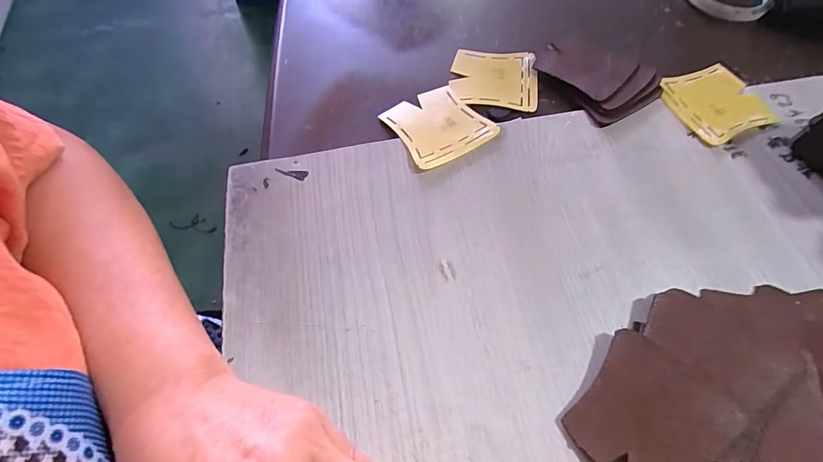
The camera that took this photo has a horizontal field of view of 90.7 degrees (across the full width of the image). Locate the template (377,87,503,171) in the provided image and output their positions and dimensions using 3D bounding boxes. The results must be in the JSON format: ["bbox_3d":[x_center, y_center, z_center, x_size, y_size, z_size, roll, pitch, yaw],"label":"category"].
[{"bbox_3d":[0.022,-0.092,0.348,0.073,0.005,0.077,-27,59,-13],"label":"template"}]

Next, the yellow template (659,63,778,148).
[{"bbox_3d":[0.266,-0.113,0.357,0.084,0.004,0.074,-20,65,-14],"label":"yellow template"}]

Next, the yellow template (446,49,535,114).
[{"bbox_3d":[0.075,-0.139,0.371,0.077,0.004,0.068,6,64,3],"label":"yellow template"}]

